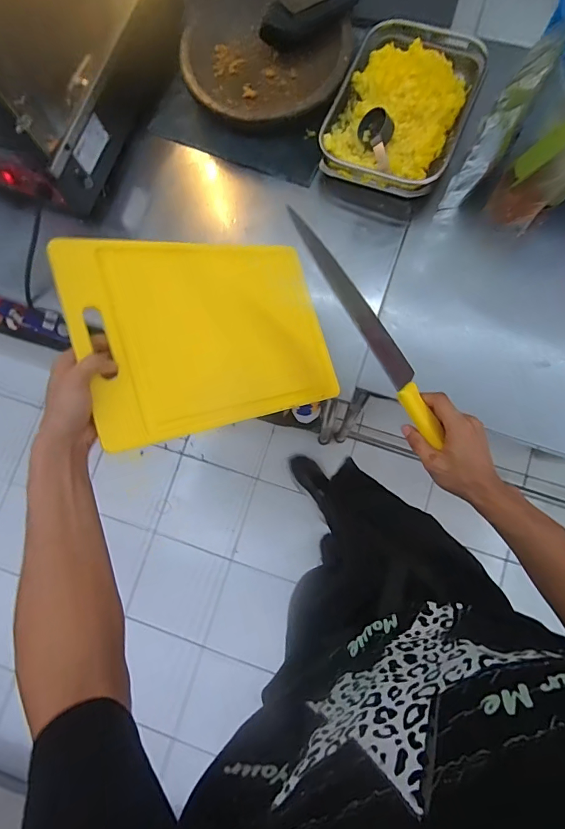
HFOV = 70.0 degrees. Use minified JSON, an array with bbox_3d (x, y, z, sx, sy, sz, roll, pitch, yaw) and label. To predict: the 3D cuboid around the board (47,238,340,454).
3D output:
[{"bbox_3d":[-0.089,-0.109,0.533,0.337,0.019,0.243,-15,87,-34],"label":"board"}]

